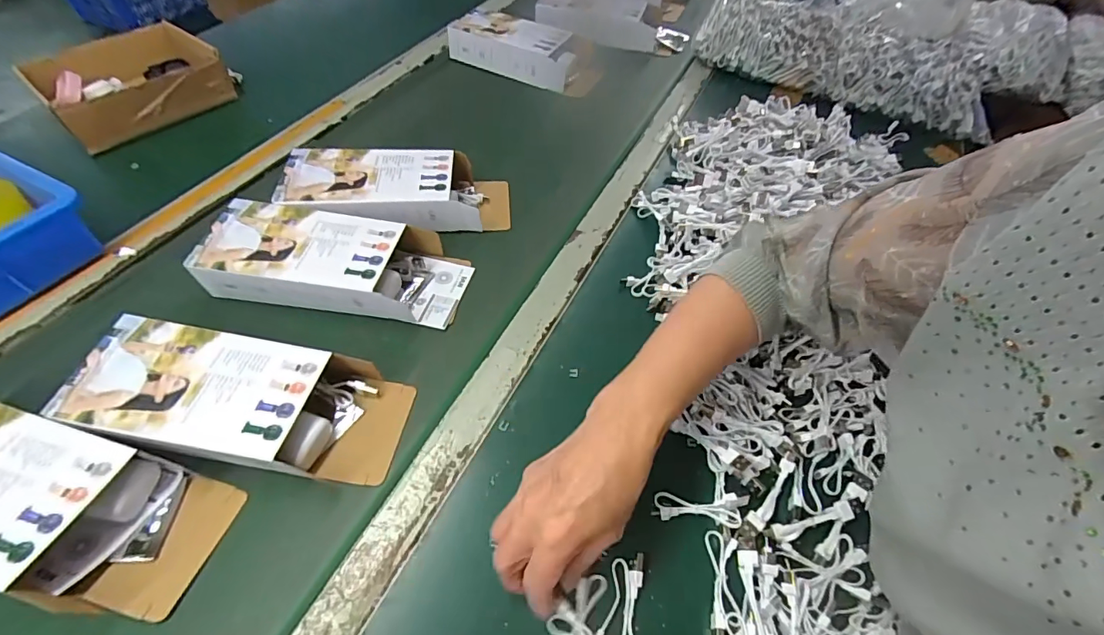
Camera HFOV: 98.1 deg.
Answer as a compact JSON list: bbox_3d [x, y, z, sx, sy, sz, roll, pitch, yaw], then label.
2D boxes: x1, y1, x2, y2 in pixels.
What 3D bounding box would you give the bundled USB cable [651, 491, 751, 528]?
[{"bbox_3d":[0.118,0.150,0.376,0.075,0.014,0.025,8,57,-4],"label":"bundled USB cable"}]

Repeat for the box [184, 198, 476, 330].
[{"bbox_3d":[-0.222,-0.055,0.502,0.258,0.054,0.114,9,55,2],"label":"box"}]

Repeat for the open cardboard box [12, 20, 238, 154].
[{"bbox_3d":[-0.608,-0.344,0.695,0.189,0.061,0.207,41,60,17],"label":"open cardboard box"}]

